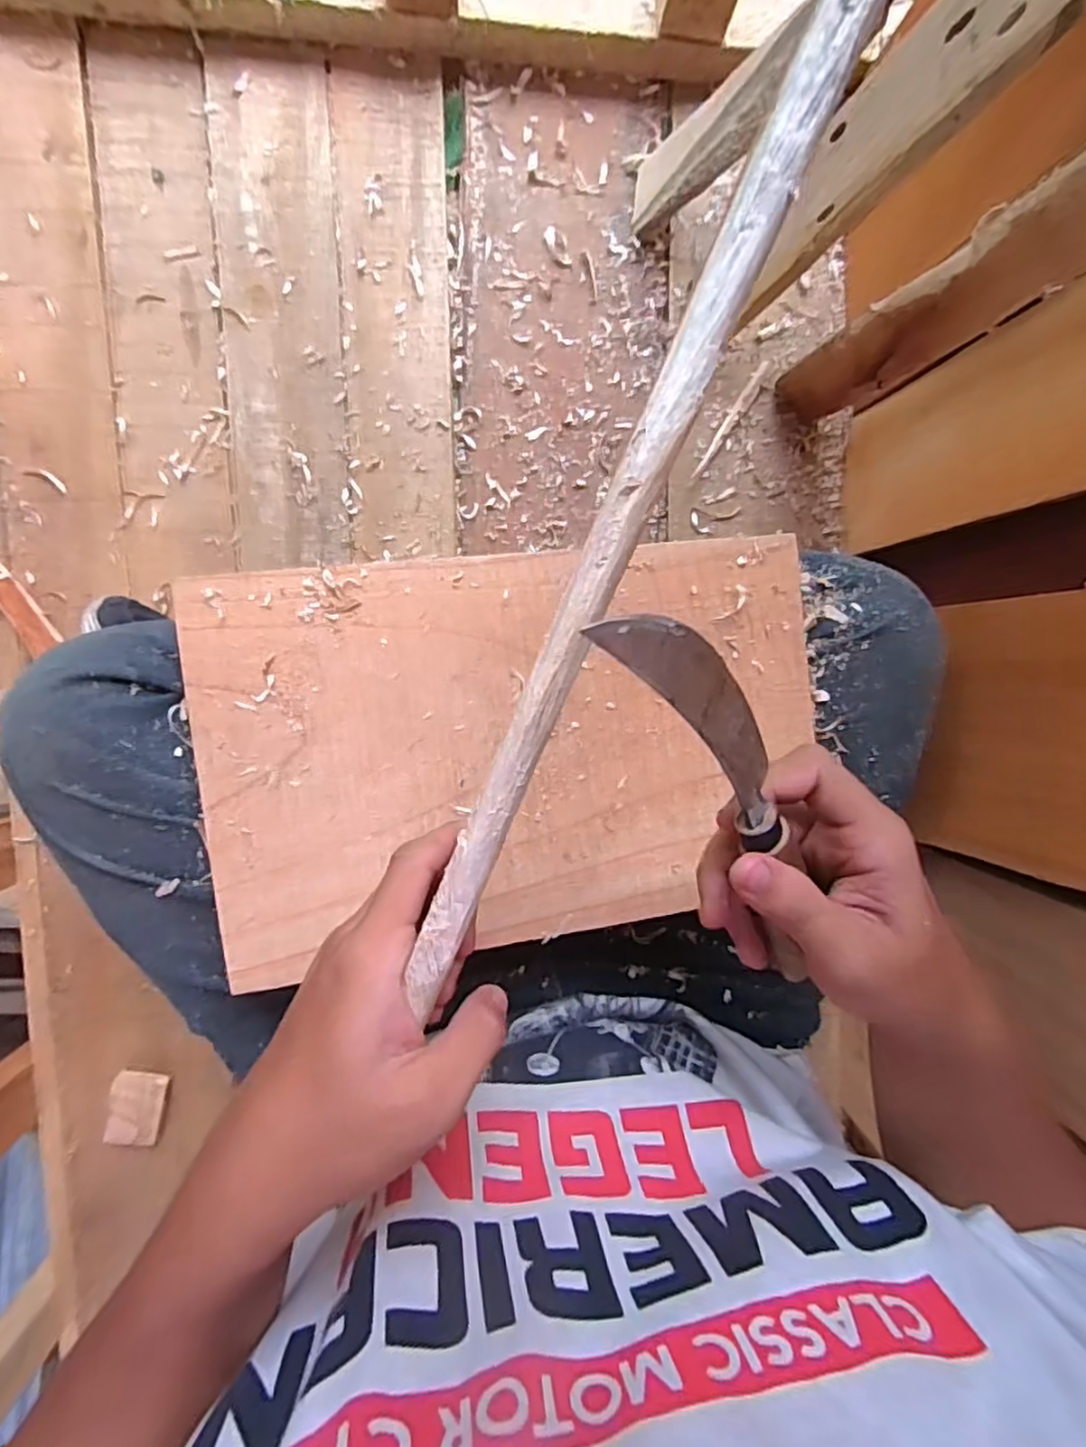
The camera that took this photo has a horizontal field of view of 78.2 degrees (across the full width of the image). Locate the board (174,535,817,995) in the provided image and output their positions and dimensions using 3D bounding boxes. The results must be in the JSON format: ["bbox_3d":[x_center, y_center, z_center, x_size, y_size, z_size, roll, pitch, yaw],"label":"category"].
[{"bbox_3d":[-0.008,0.012,0.354,0.321,0.008,0.200,-7,93,-10],"label":"board"}]

